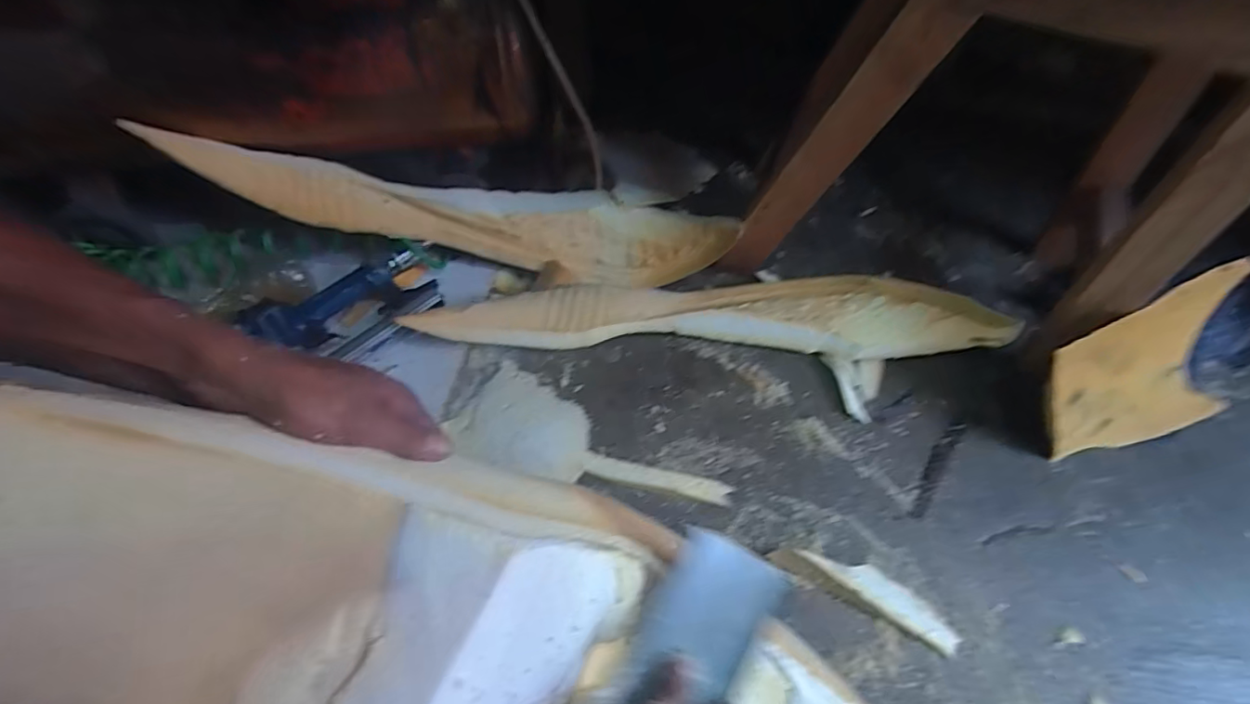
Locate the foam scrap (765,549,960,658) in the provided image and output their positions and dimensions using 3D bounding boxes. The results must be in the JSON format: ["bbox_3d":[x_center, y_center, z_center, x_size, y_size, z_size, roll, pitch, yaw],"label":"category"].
[{"bbox_3d":[0.252,0.248,0.578,0.193,0.013,0.044,25,63,11],"label":"foam scrap"}]

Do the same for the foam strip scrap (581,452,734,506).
[{"bbox_3d":[0.035,0.145,0.630,0.170,0.009,0.026,12,61,4],"label":"foam strip scrap"}]

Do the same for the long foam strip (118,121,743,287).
[{"bbox_3d":[-0.194,-0.185,0.688,0.656,0.123,0.110,6,60,-15],"label":"long foam strip"}]

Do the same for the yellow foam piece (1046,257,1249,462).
[{"bbox_3d":[0.584,0.032,0.626,0.238,0.207,0.024,-20,30,-2],"label":"yellow foam piece"}]

